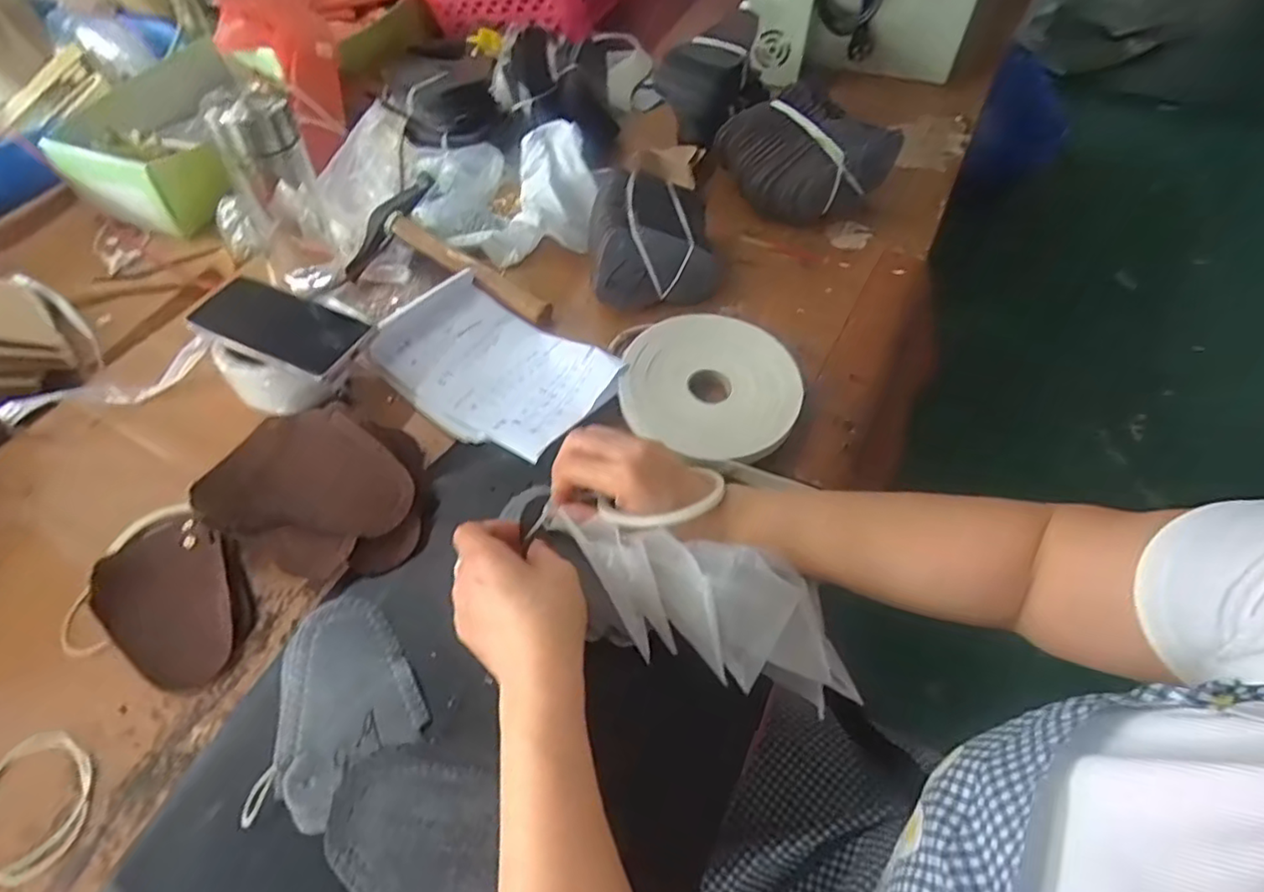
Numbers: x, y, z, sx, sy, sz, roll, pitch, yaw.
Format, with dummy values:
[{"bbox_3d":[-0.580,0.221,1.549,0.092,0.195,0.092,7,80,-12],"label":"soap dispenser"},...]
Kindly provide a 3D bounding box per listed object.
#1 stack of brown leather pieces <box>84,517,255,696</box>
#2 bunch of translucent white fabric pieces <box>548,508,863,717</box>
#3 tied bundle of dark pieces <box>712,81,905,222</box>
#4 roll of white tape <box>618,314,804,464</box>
[{"bbox_3d":[-0.336,0.110,0.476,0.135,0.020,0.088,37,62,22],"label":"stack of brown leather pieces"},{"bbox_3d":[0.054,0.098,0.414,0.210,0.066,0.080,26,57,-6],"label":"bunch of translucent white fabric pieces"},{"bbox_3d":[0.193,-0.331,0.737,0.199,0.101,0.100,12,55,9],"label":"tied bundle of dark pieces"},{"bbox_3d":[0.071,-0.054,0.579,0.155,0.031,0.142,0,55,-1],"label":"roll of white tape"}]

